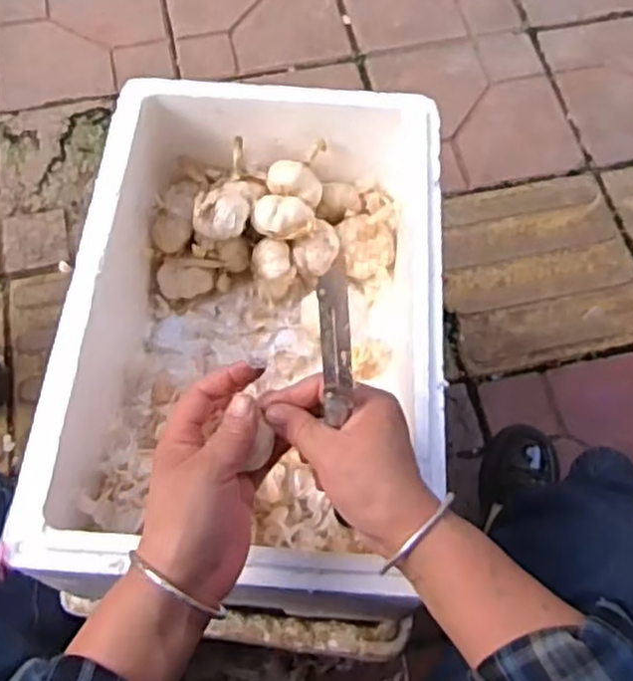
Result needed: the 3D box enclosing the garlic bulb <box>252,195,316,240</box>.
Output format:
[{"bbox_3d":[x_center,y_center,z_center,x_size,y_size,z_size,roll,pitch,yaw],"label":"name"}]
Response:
[{"bbox_3d":[-0.032,-0.116,0.680,0.057,0.032,0.039,11,69,4],"label":"garlic bulb"}]

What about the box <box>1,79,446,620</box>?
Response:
[{"bbox_3d":[-0.044,-0.013,0.628,0.296,0.165,0.435,4,68,1],"label":"box"}]

